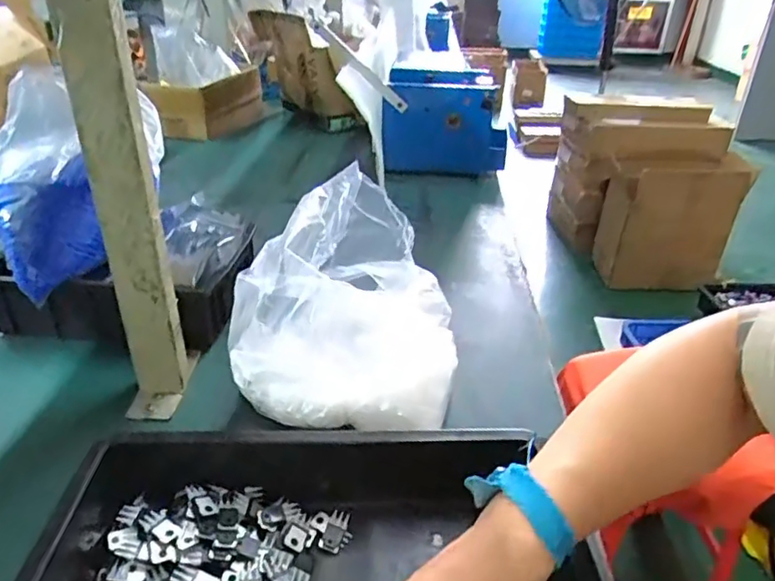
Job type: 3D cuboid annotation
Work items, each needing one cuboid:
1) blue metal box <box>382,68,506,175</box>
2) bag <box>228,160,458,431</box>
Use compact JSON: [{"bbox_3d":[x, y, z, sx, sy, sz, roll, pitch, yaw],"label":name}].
[{"bbox_3d":[0.117,-0.353,1.222,0.248,0.182,0.140,1,30,-2],"label":"blue metal box"},{"bbox_3d":[-0.046,0.019,0.574,0.210,0.210,0.178,-7,31,-14],"label":"bag"}]

